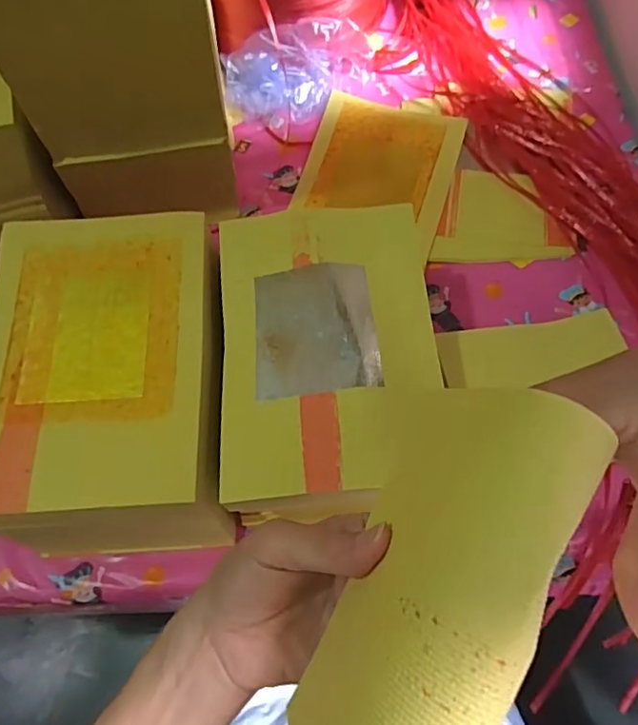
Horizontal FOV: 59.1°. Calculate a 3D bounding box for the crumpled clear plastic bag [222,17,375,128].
[{"bbox_3d":[-0.015,-0.343,0.654,0.182,0.056,0.095,-15,65,-5],"label":"crumpled clear plastic bag"}]

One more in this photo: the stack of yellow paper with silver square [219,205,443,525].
[{"bbox_3d":[0.007,-0.012,0.394,0.150,0.020,0.230,-4,64,0],"label":"stack of yellow paper with silver square"}]

